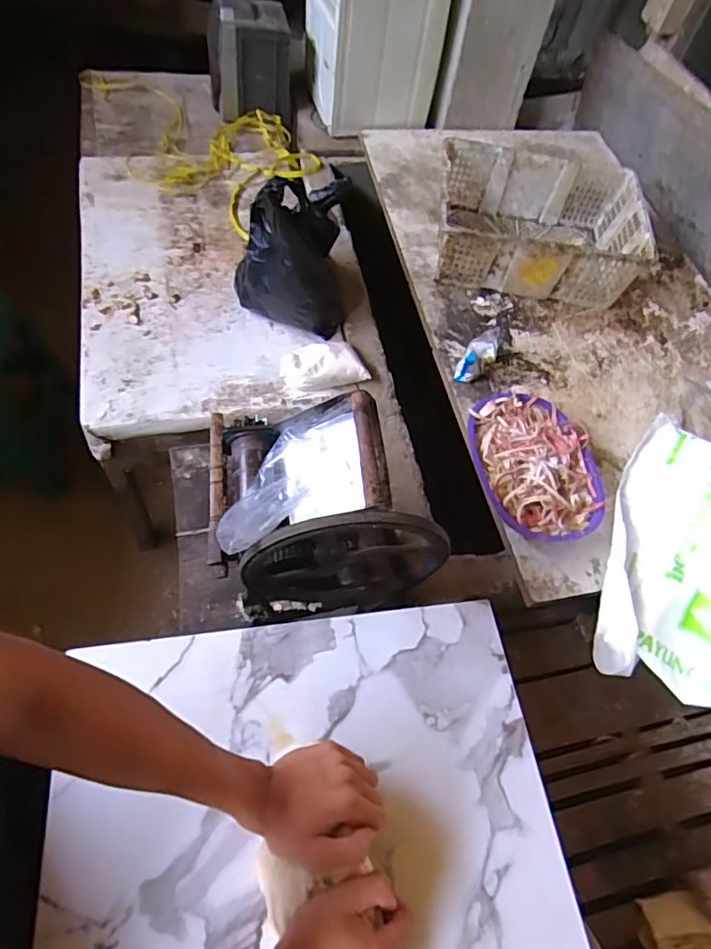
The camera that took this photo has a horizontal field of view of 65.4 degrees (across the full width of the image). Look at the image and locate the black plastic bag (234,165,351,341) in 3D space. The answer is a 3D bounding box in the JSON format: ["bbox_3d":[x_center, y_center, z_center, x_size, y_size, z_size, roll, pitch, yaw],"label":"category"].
[{"bbox_3d":[-0.131,-0.446,1.123,0.226,0.276,0.186,-2,60,-9],"label":"black plastic bag"}]

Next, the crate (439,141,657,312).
[{"bbox_3d":[0.430,-0.598,1.344,0.464,0.160,0.369,11,59,-1],"label":"crate"}]

